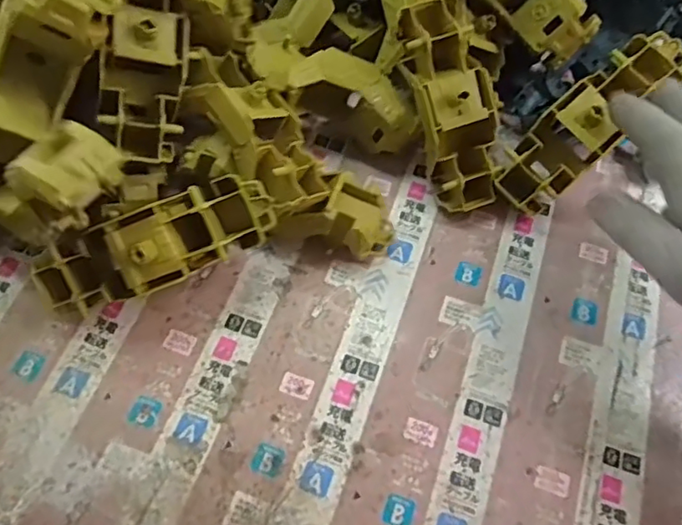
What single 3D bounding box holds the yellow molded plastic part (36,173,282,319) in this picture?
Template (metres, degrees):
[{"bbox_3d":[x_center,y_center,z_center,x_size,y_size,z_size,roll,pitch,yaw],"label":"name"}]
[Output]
[{"bbox_3d":[-0.131,-0.009,0.410,0.176,0.063,0.052,-21,66,7],"label":"yellow molded plastic part"}]

